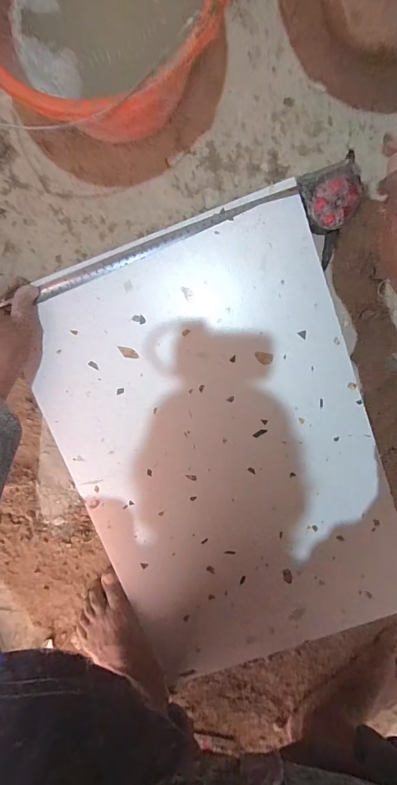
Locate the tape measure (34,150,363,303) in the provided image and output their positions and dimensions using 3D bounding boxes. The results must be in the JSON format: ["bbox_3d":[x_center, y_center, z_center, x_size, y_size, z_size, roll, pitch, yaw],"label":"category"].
[{"bbox_3d":[0.001,-0.171,0.458,0.387,0.051,0.090,-15,97,4],"label":"tape measure"}]

